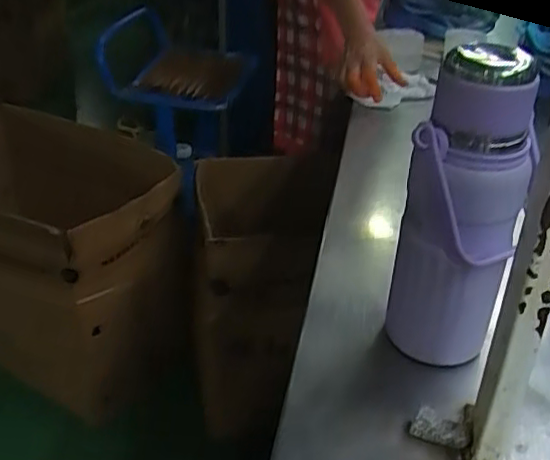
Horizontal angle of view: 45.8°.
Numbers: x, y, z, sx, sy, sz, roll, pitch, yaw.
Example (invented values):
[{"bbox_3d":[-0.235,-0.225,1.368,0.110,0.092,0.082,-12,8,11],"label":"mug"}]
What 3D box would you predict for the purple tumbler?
[{"bbox_3d":[0.144,-0.005,0.523,0.085,0.275,0.078,3,32,-2],"label":"purple tumbler"}]

